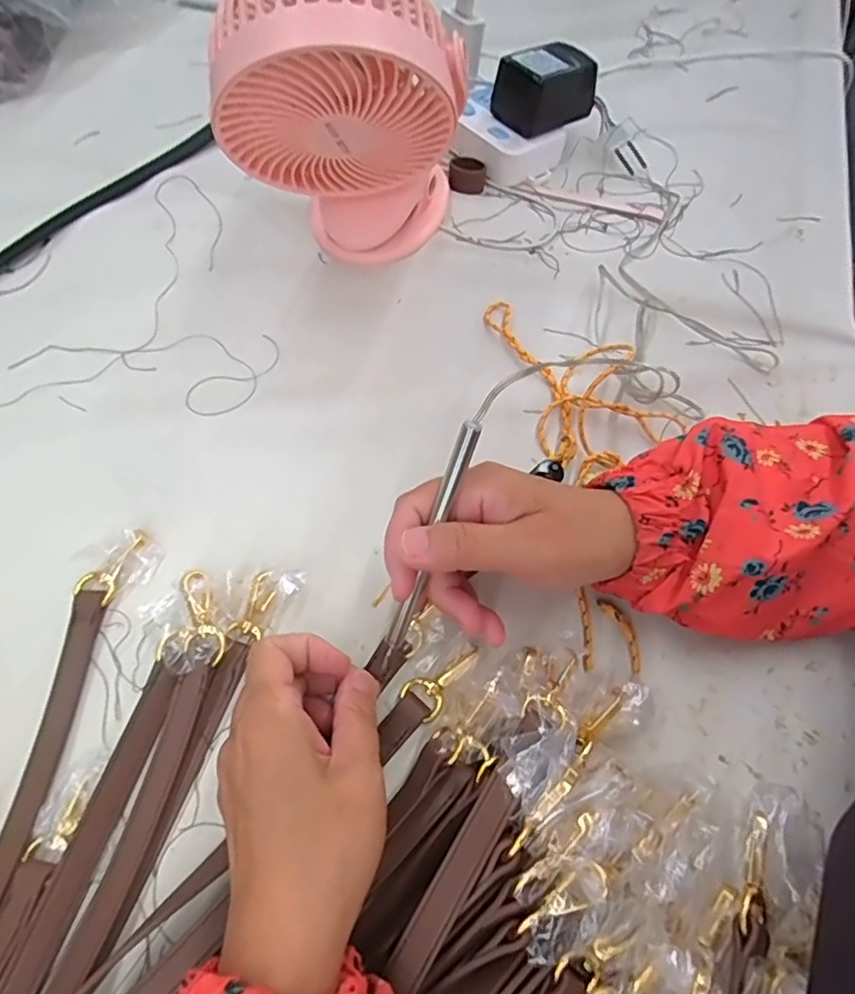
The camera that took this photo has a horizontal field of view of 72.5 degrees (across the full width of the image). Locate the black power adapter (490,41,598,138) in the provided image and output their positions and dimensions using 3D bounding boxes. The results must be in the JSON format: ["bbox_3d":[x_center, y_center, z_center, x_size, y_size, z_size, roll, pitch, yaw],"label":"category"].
[{"bbox_3d":[0.094,-0.329,0.468,0.074,0.042,0.042,-30,67,-16],"label":"black power adapter"}]

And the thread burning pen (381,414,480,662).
[{"bbox_3d":[-0.001,0.027,0.284,0.009,0.139,0.013,24,24,9],"label":"thread burning pen"}]

